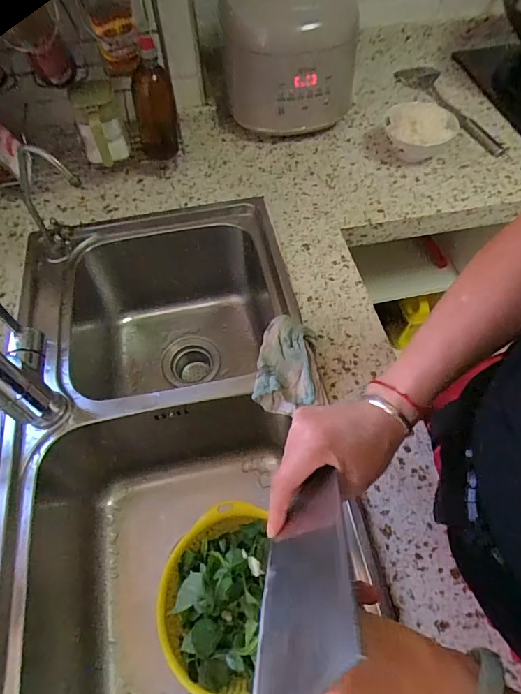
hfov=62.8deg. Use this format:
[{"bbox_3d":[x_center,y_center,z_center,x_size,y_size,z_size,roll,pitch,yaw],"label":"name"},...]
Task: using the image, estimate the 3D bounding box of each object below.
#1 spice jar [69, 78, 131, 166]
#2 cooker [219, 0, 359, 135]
[{"bbox_3d":[-0.265,-0.367,0.705,0.074,0.104,0.072,-20,59,-11],"label":"spice jar"},{"bbox_3d":[0.052,-0.545,0.809,0.205,0.224,0.228,-16,59,-8],"label":"cooker"}]

